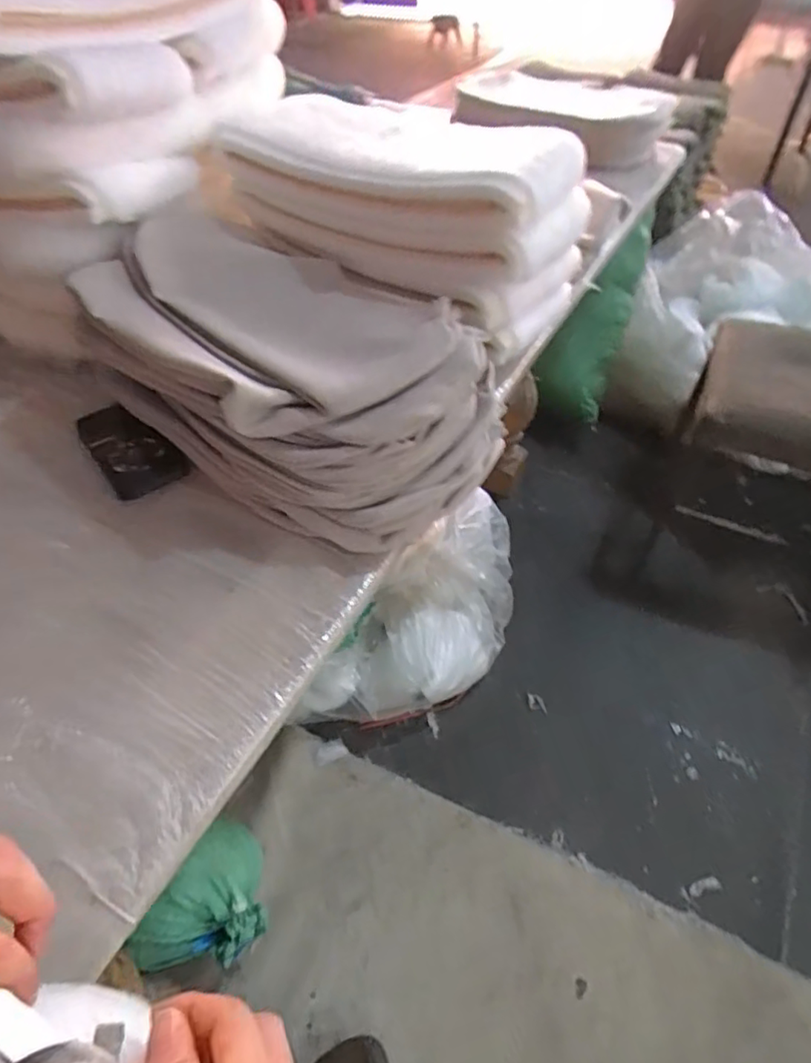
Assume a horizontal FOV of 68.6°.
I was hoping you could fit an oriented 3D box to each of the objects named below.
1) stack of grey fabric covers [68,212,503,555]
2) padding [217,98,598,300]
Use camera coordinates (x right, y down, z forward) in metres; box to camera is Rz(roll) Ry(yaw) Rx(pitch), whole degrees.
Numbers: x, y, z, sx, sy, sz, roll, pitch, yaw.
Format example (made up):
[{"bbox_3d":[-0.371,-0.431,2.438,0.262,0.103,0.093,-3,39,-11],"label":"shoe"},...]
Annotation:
[{"bbox_3d":[-0.130,-0.198,0.690,0.500,0.148,0.314,36,59,28],"label":"stack of grey fabric covers"},{"bbox_3d":[-0.003,-0.447,0.784,0.465,0.136,0.210,28,56,24],"label":"padding"}]

